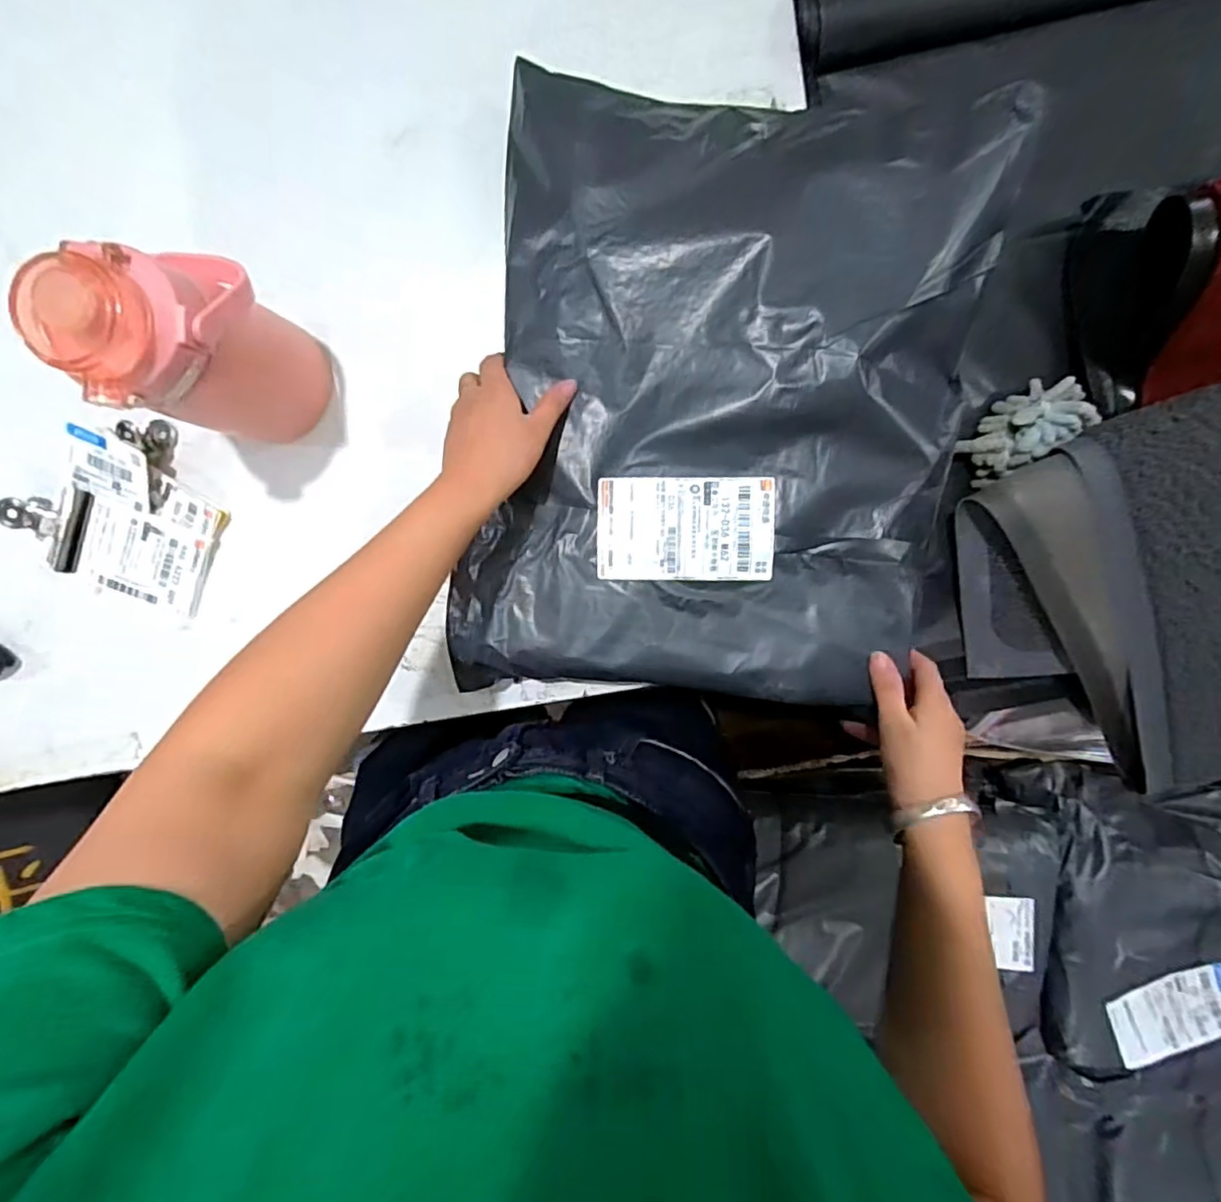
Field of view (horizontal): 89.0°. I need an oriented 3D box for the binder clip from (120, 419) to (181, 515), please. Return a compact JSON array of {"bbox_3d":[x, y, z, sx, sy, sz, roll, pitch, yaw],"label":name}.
[{"bbox_3d":[-0.386,-0.115,0.524,0.020,0.043,0.076,0,97,1],"label":"binder clip"}]

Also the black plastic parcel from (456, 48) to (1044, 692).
[{"bbox_3d":[0.082,-0.146,0.454,0.360,0.059,0.438,8,97,2],"label":"black plastic parcel"}]

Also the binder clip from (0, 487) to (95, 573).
[{"bbox_3d":[-0.478,-0.066,0.524,0.059,0.026,0.072,22,97,-1],"label":"binder clip"}]

